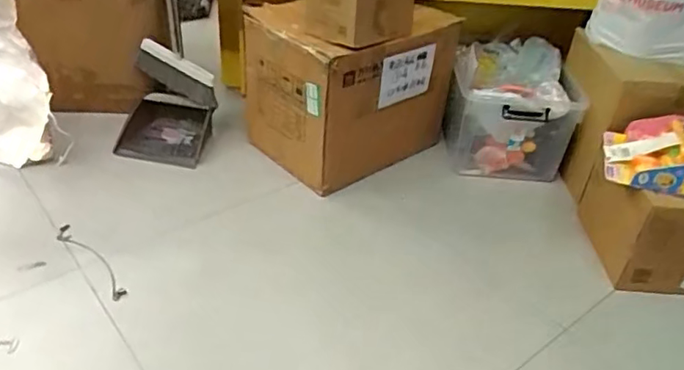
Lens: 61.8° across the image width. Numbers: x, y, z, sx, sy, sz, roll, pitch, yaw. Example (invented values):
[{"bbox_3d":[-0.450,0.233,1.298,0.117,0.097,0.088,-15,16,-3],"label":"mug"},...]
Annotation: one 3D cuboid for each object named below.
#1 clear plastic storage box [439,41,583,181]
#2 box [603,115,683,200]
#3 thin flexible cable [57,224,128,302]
[{"bbox_3d":[0.505,-0.243,1.769,0.363,0.336,0.359,9,35,7],"label":"clear plastic storage box"},{"bbox_3d":[0.771,-0.079,1.350,0.266,0.093,0.269,18,38,17],"label":"box"},{"bbox_3d":[-0.582,0.173,1.330,0.303,0.013,0.051,30,43,33],"label":"thin flexible cable"}]

